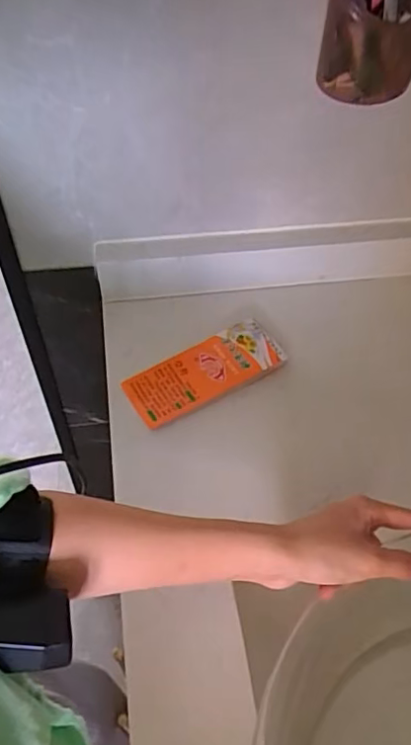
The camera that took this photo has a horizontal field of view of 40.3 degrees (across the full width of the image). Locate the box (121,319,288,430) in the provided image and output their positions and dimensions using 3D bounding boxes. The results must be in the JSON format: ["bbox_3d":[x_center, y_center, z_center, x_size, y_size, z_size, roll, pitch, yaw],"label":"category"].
[{"bbox_3d":[0.001,0.000,0.523,0.147,0.022,0.062,-25,58,-23],"label":"box"}]

